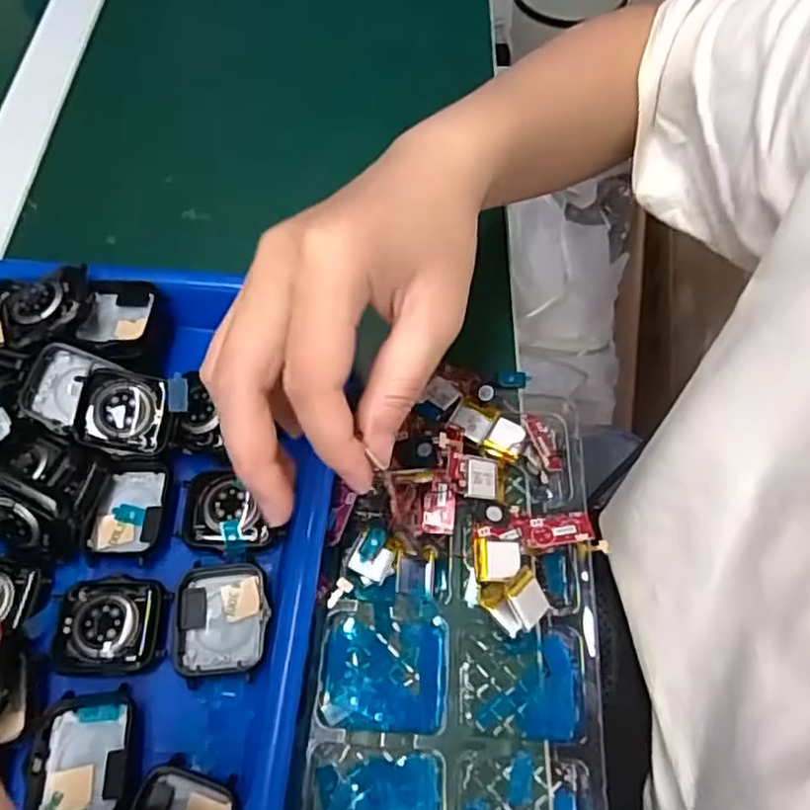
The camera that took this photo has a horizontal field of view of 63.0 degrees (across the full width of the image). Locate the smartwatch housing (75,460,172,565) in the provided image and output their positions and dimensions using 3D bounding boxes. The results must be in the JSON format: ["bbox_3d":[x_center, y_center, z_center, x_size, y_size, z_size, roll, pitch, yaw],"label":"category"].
[{"bbox_3d":[-0.121,0.045,0.284,0.033,0.014,0.041,1,62,2],"label":"smartwatch housing"}]

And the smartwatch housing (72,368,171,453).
[{"bbox_3d":[-0.123,0.002,0.287,0.040,0.011,0.033,8,80,-1],"label":"smartwatch housing"}]

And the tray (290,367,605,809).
[{"bbox_3d":[0.019,0.110,0.266,0.114,0.021,0.257,4,65,1],"label":"tray"}]

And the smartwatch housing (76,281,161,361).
[{"bbox_3d":[-0.137,-0.041,0.314,0.037,0.013,0.041,6,62,5],"label":"smartwatch housing"}]

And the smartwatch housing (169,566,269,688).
[{"bbox_3d":[-0.074,0.087,0.267,0.037,0.010,0.045,-3,62,0],"label":"smartwatch housing"}]

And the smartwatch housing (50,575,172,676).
[{"bbox_3d":[-0.118,0.087,0.263,0.043,0.011,0.036,-2,62,0],"label":"smartwatch housing"}]

